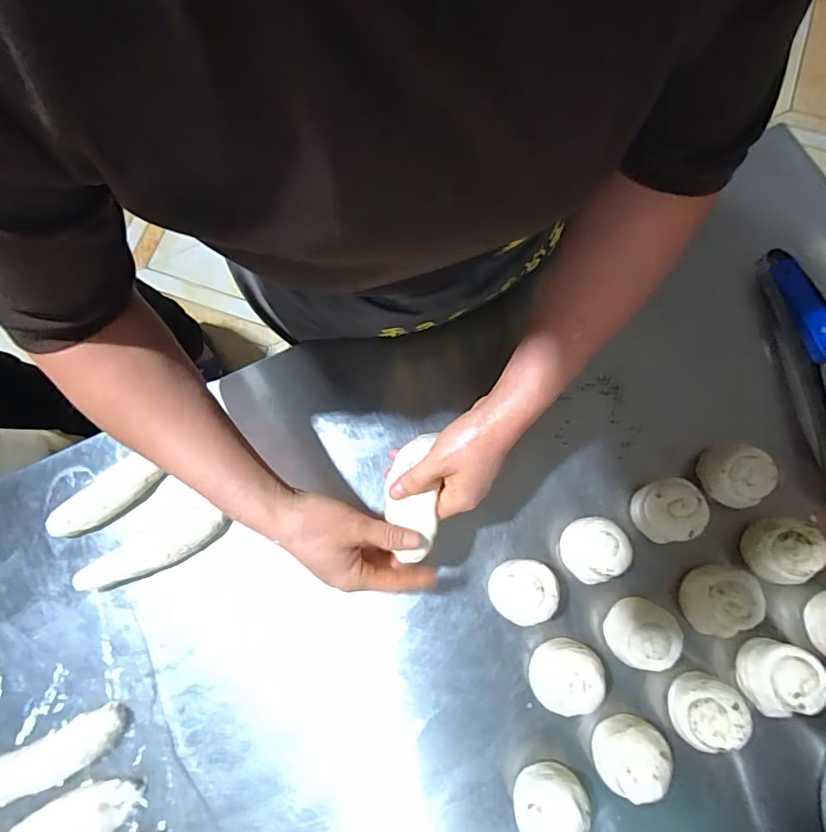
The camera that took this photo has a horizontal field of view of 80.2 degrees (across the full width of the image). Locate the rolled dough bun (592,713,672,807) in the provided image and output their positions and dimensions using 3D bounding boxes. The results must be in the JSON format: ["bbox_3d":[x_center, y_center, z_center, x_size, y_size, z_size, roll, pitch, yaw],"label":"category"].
[{"bbox_3d":[0.194,0.305,0.441,0.052,0.057,0.063,33,82,7],"label":"rolled dough bun"}]

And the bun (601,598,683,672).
[{"bbox_3d":[0.213,0.201,0.455,0.054,0.051,0.061,29,82,7],"label":"bun"}]

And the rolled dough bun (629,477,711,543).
[{"bbox_3d":[0.246,0.093,0.478,0.053,0.052,0.057,-1,78,2],"label":"rolled dough bun"}]

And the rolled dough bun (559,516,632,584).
[{"bbox_3d":[0.171,0.128,0.472,0.053,0.053,0.053,-1,78,2],"label":"rolled dough bun"}]

